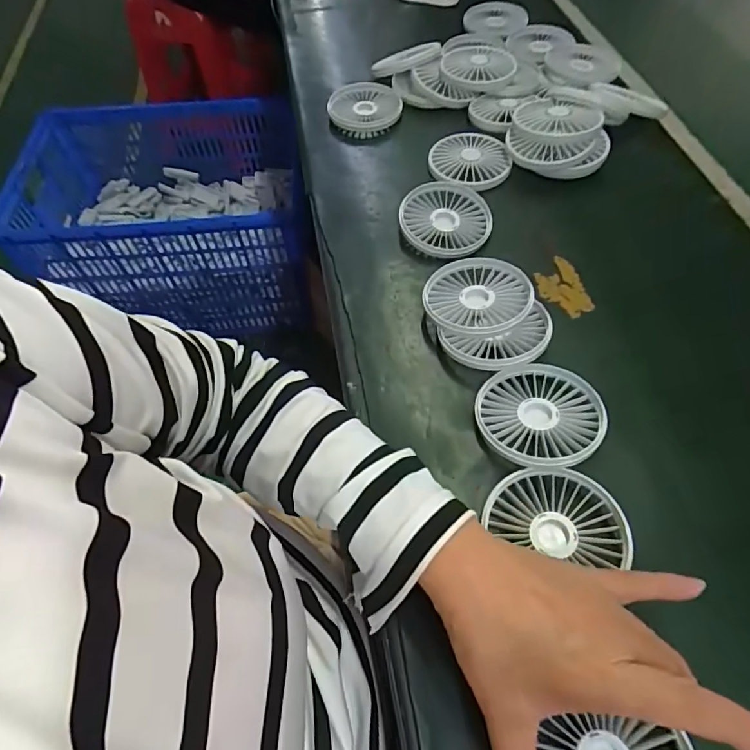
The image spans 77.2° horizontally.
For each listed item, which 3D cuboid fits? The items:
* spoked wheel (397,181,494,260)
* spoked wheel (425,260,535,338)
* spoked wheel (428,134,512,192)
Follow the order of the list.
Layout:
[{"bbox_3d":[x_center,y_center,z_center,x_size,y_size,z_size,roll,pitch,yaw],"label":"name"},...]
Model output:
[{"bbox_3d":[0.068,-0.151,0.455,0.086,0.017,0.091,-2,58,2],"label":"spoked wheel"},{"bbox_3d":[0.086,-0.065,0.395,0.085,0.015,0.083,-6,51,7],"label":"spoked wheel"},{"bbox_3d":[0.101,-0.234,0.507,0.084,0.011,0.087,-2,58,2],"label":"spoked wheel"}]

